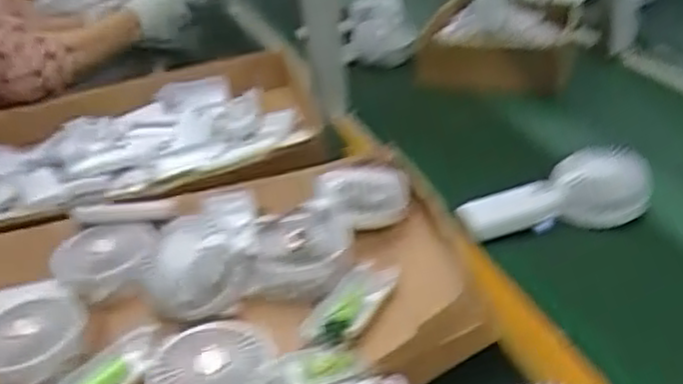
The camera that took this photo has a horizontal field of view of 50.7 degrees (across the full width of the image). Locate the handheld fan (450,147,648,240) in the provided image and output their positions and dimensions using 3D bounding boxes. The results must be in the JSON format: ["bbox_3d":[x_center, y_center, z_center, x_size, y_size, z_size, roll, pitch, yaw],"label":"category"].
[{"bbox_3d":[0.208,0.004,0.714,0.178,0.054,0.065,-15,31,7],"label":"handheld fan"}]

